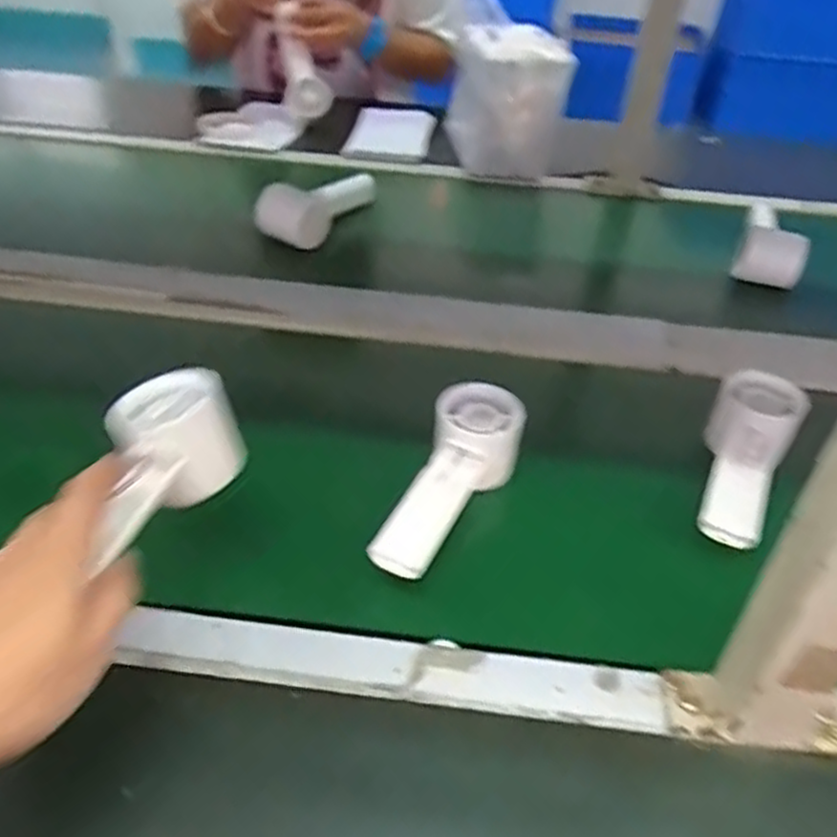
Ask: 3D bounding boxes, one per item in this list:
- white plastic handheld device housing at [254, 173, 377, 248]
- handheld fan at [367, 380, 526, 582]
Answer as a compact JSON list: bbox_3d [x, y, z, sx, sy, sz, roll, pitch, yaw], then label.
[{"bbox_3d":[-0.116,-0.236,0.858,0.061,0.076,0.174,20,44,16],"label":"white plastic handheld device housing"},{"bbox_3d":[0.024,0.043,0.501,0.059,0.055,0.150,16,43,13],"label":"handheld fan"}]

